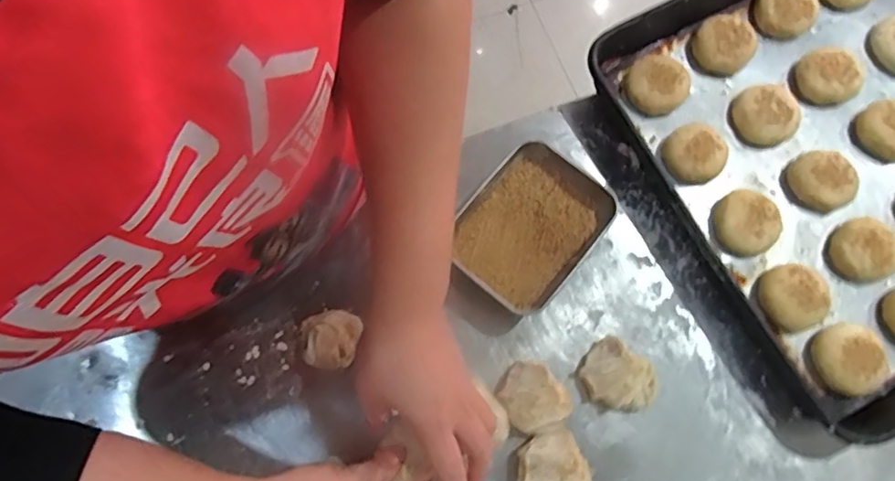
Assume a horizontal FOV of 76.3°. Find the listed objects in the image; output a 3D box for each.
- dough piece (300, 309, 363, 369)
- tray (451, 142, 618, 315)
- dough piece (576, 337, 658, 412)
[{"bbox_3d":[-0.101,0.084,0.483,0.048,0.037,0.045,0,76,0],"label":"dough piece"},{"bbox_3d":[0.071,-0.011,0.507,0.106,0.030,0.131,40,79,9],"label":"tray"},{"bbox_3d":[0.143,0.116,0.475,0.063,0.035,0.056,40,79,9],"label":"dough piece"}]

